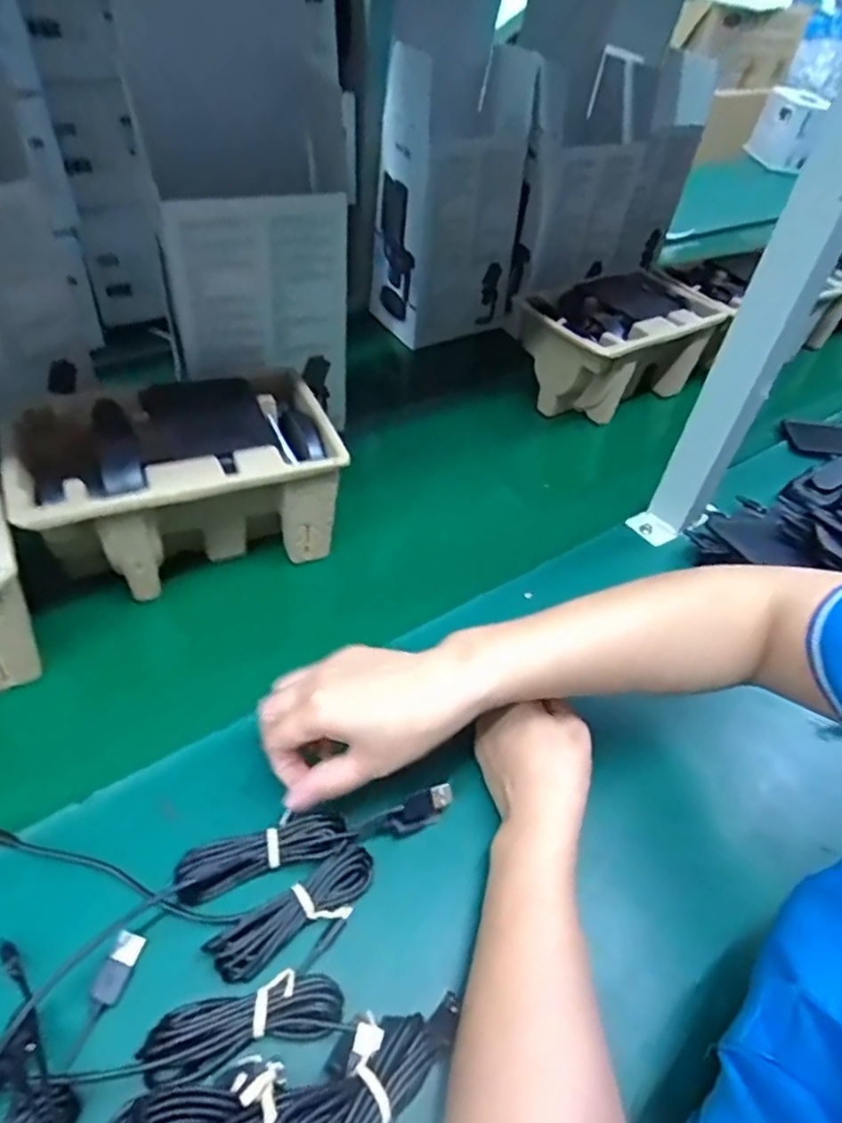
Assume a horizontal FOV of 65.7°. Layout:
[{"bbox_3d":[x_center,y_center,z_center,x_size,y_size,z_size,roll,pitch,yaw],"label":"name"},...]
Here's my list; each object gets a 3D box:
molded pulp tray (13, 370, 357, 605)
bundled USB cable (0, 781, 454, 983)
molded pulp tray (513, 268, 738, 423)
[{"bbox_3d":[-0.181,-0.059,0.514,0.222,0.106,0.138,-17,46,-19],"label":"molded pulp tray"},{"bbox_3d":[-0.104,0.174,0.352,0.253,0.020,0.084,-5,43,-7],"label":"bundled USB cable"},{"bbox_3d":[0.236,-0.251,0.769,0.234,0.117,0.135,-28,51,-28],"label":"molded pulp tray"}]

